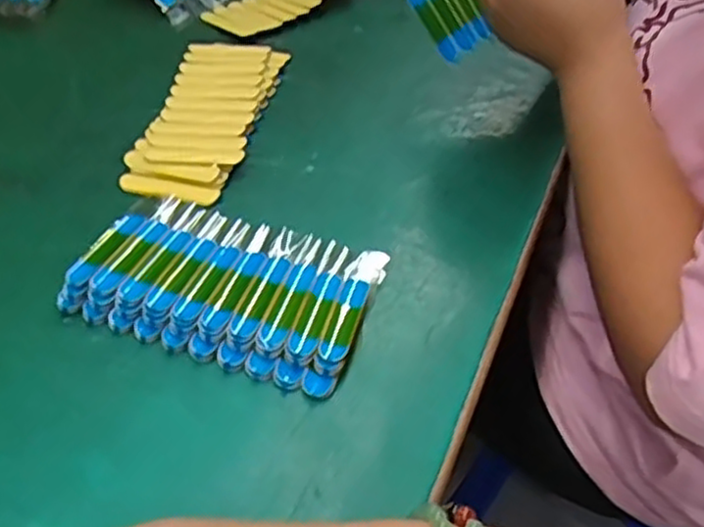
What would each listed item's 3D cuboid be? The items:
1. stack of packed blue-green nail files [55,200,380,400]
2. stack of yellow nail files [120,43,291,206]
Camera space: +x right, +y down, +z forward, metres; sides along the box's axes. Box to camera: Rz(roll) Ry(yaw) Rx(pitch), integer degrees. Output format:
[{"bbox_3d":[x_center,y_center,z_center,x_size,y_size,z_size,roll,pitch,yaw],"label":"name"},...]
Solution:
[{"bbox_3d":[-0.066,0.009,0.397,0.149,0.018,0.099,16,47,11],"label":"stack of packed blue-green nail files"},{"bbox_3d":[-0.099,-0.105,0.505,0.072,0.013,0.172,8,46,3],"label":"stack of yellow nail files"}]

